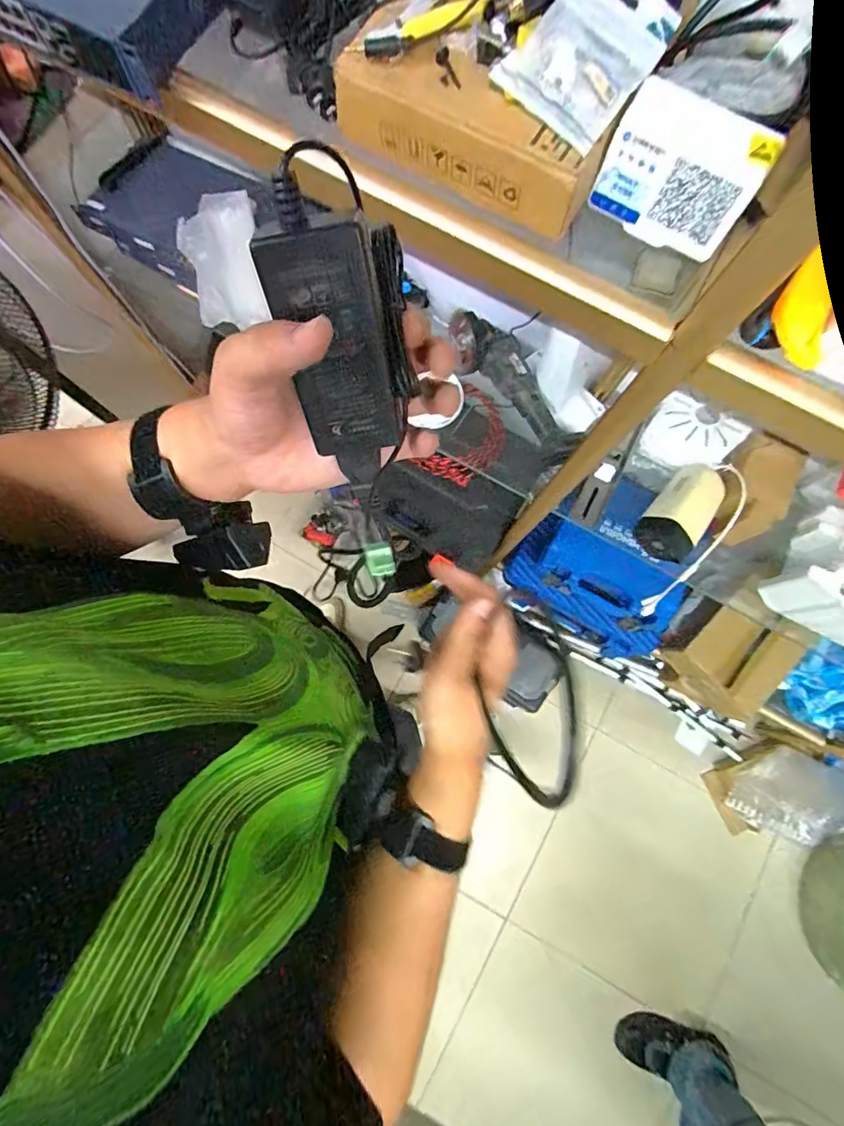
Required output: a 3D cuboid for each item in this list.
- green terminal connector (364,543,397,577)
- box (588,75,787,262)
[{"bbox_3d":[-0.016,-0.001,0.189,0.010,0.009,0.011,-15,79,-3],"label":"green terminal connector"},{"bbox_3d":[0.200,-0.304,0.372,0.108,0.060,0.063,30,80,5],"label":"box"}]

